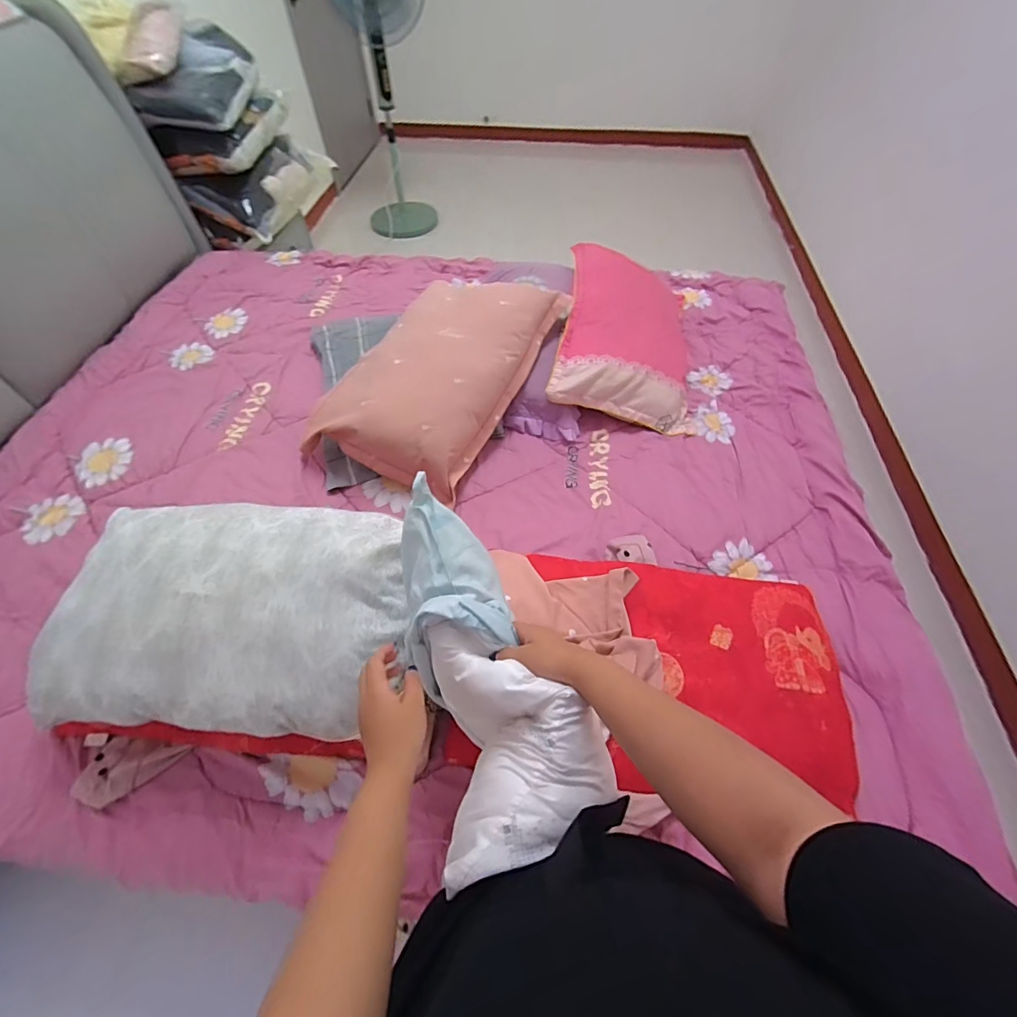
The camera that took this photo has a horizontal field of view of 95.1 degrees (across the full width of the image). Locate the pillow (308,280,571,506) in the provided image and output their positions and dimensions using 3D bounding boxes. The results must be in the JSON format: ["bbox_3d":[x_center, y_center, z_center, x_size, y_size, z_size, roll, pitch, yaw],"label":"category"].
[{"bbox_3d":[-0.173,-0.358,1.171,0.399,0.233,0.621,22,58,16],"label":"pillow"}]

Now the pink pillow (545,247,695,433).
[{"bbox_3d":[0.325,-0.487,1.293,0.354,0.185,0.571,6,55,5],"label":"pink pillow"}]

